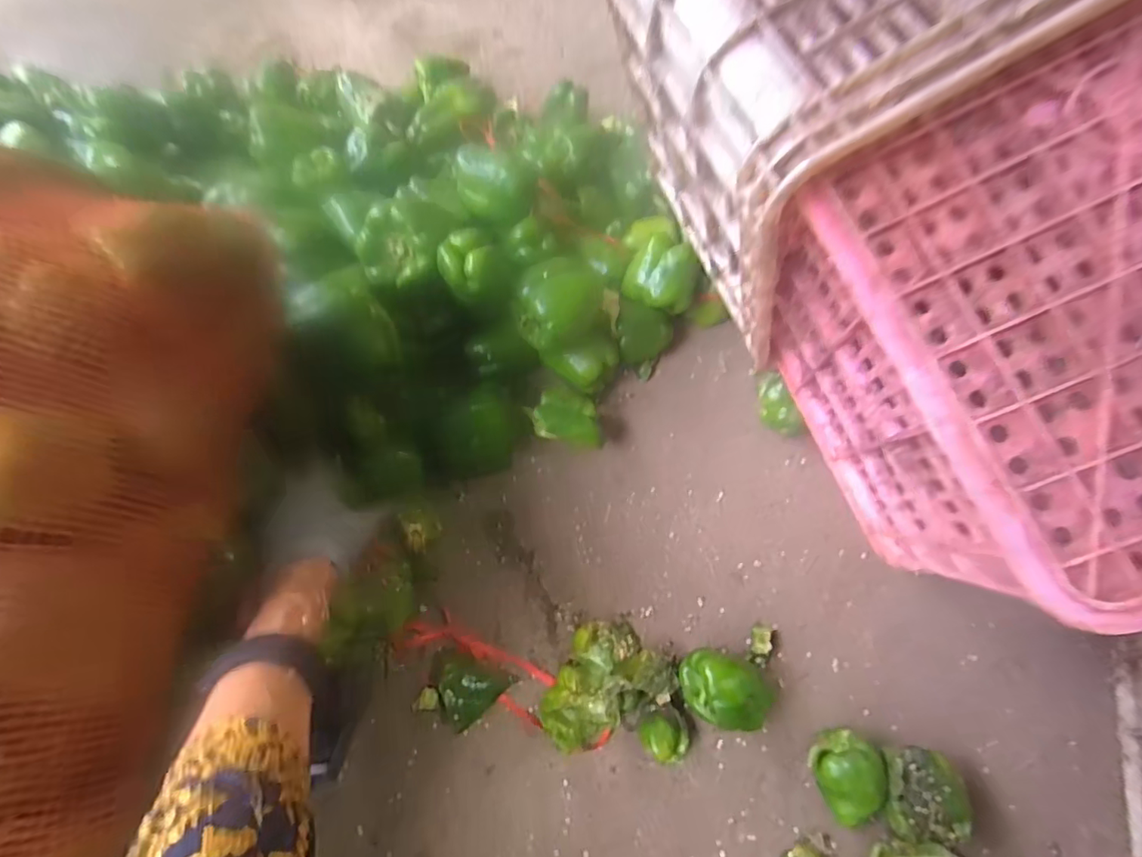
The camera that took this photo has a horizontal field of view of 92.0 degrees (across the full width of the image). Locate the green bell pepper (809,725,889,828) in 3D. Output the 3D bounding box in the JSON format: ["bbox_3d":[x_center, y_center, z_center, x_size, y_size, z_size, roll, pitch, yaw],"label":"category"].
[{"bbox_3d":[0.255,0.318,0.503,0.063,0.062,0.075,-26,70,-12],"label":"green bell pepper"}]

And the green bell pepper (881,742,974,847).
[{"bbox_3d":[0.315,0.328,0.499,0.064,0.050,0.072,0,67,-1],"label":"green bell pepper"}]

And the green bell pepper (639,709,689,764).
[{"bbox_3d":[0.090,0.296,0.528,0.044,0.034,0.043,0,67,-1],"label":"green bell pepper"}]

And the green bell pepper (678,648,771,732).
[{"bbox_3d":[0.152,0.253,0.527,0.096,0.072,0.058,18,68,6],"label":"green bell pepper"}]

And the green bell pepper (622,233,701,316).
[{"bbox_3d":[0.108,-0.181,0.658,0.074,0.061,0.084,-41,74,-17],"label":"green bell pepper"}]

